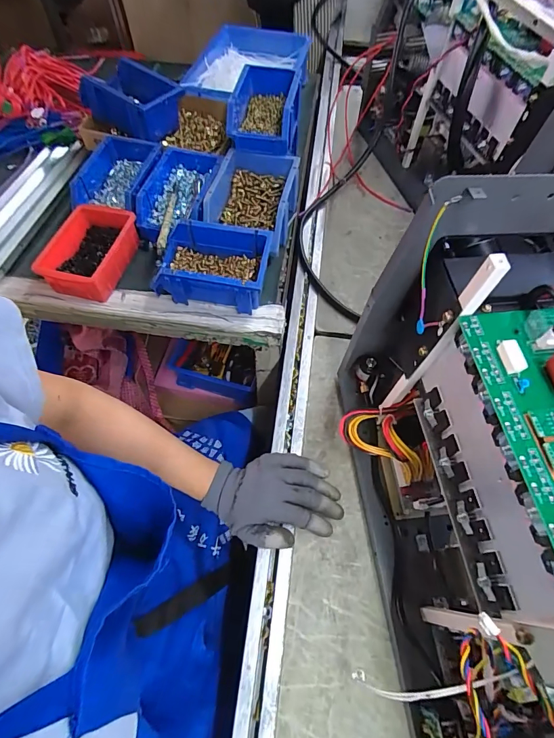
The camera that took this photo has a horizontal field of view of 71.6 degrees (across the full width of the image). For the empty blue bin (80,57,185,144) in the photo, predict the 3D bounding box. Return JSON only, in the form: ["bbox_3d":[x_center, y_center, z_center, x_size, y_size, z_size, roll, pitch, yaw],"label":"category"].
[{"bbox_3d":[-0.254,-0.483,0.687,0.162,0.075,0.121,30,65,15],"label":"empty blue bin"}]

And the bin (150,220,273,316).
[{"bbox_3d":[-0.093,-0.145,0.559,0.160,0.076,0.101,7,61,4],"label":"bin"}]

